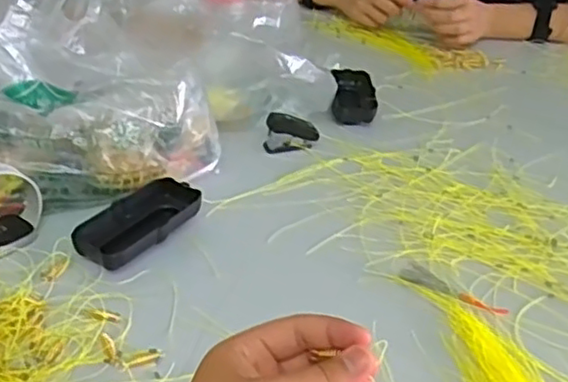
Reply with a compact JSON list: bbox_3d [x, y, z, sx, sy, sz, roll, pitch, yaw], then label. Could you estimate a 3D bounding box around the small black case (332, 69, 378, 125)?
[{"bbox_3d":[0.082,-0.112,0.771,0.050,0.023,0.104,4,34,1],"label":"small black case"}]

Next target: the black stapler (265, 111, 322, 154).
[{"bbox_3d":[0.009,-0.063,0.682,0.056,0.032,0.021,0,34,-5],"label":"black stapler"}]

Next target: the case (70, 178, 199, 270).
[{"bbox_3d":[-0.120,0.026,0.543,0.055,0.020,0.113,21,38,24],"label":"case"}]

